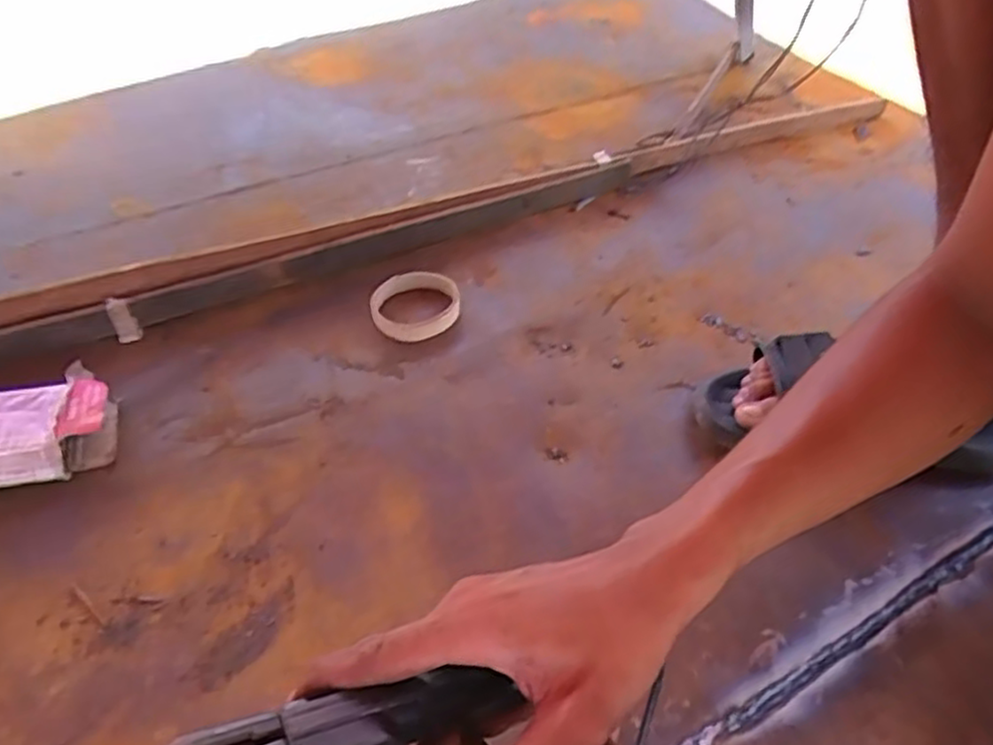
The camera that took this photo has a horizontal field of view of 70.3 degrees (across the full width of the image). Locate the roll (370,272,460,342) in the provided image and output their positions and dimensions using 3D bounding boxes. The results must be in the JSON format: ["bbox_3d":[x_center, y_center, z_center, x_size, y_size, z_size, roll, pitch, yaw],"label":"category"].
[{"bbox_3d":[-0.081,-0.071,0.702,0.085,0.020,0.082,1,45,-1],"label":"roll"}]

